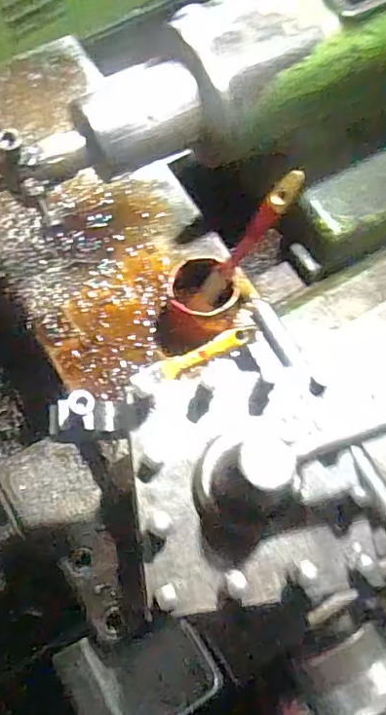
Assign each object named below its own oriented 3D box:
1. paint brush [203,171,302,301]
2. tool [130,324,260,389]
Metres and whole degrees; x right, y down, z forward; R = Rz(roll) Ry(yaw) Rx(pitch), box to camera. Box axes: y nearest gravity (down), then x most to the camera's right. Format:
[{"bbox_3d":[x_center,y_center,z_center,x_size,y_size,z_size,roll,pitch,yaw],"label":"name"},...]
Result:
[{"bbox_3d":[0.049,-0.102,0.474,0.022,0.140,0.007,49,38,14],"label":"paint brush"},{"bbox_3d":[0.003,0.000,0.527,0.126,0.013,0.021,-23,73,-11],"label":"tool"}]

